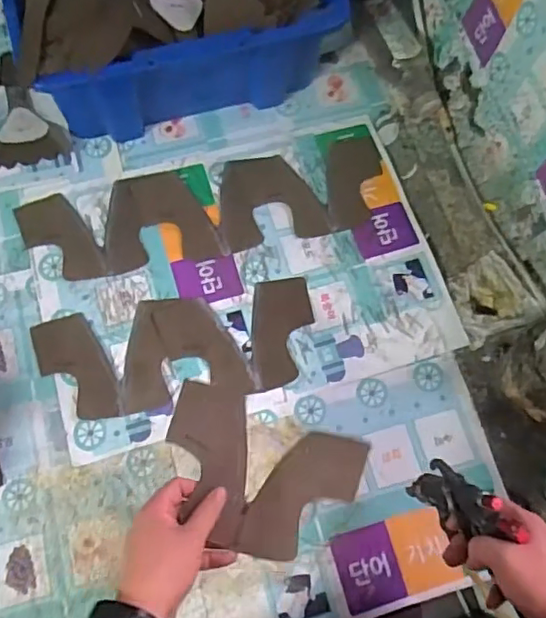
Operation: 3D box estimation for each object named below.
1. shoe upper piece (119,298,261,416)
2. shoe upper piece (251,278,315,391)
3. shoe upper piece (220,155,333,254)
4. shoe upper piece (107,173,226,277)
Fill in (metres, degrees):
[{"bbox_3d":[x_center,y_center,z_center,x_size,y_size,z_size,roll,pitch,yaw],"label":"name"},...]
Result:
[{"bbox_3d":[-0.115,0.052,0.721,0.157,0.006,0.140,-12,70,-7],"label":"shoe upper piece"},{"bbox_3d":[0.011,0.028,0.735,0.074,0.004,0.144,3,71,-3],"label":"shoe upper piece"},{"bbox_3d":[-0.004,-0.153,0.801,0.141,0.004,0.138,-11,69,-7],"label":"shoe upper piece"},{"bbox_3d":[-0.155,-0.123,0.783,0.149,0.004,0.139,-10,69,-5],"label":"shoe upper piece"}]

